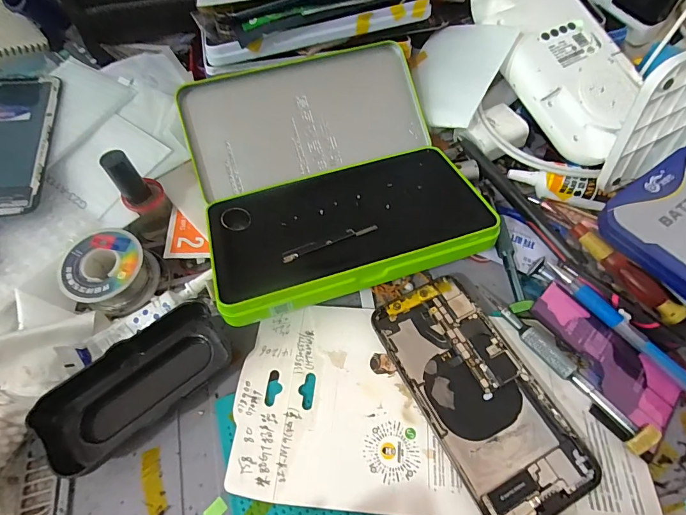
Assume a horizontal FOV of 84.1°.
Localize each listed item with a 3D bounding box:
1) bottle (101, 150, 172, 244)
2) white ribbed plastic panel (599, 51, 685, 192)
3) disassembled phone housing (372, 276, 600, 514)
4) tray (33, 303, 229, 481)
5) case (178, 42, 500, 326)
[{"bbox_3d":[-0.147,-0.043,0.271,0.036,0.060,0.034,-34,63,-18],"label":"bottle"},{"bbox_3d":[0.226,-0.096,0.256,0.096,0.092,0.010,-24,50,-10],"label":"white ribbed plastic panel"},{"bbox_3d":[0.079,0.079,0.233,0.068,0.006,0.141,-23,61,-12],"label":"disassembled phone housing"},{"bbox_3d":[-0.124,0.075,0.235,0.106,0.027,0.046,-39,65,-20],"label":"tray"},{"bbox_3d":[-0.011,-0.065,0.289,0.188,0.055,0.198,-15,59,-7],"label":"case"}]

